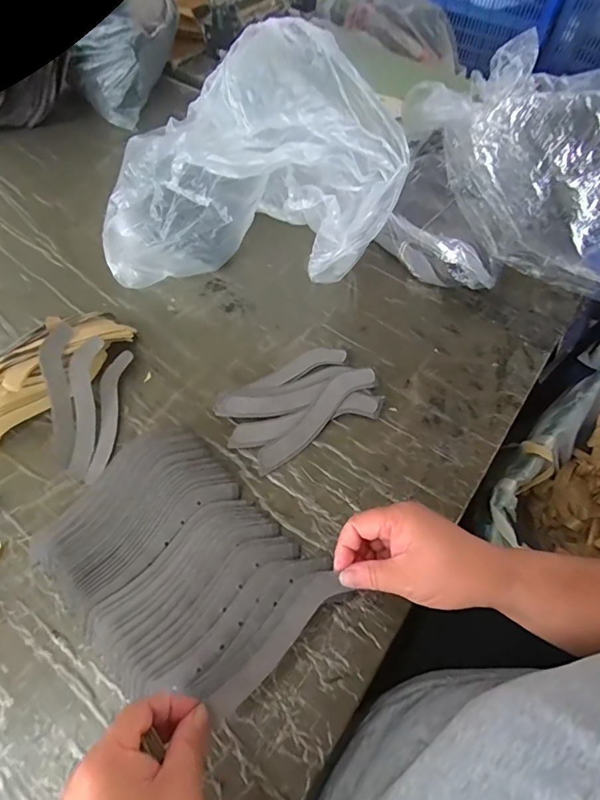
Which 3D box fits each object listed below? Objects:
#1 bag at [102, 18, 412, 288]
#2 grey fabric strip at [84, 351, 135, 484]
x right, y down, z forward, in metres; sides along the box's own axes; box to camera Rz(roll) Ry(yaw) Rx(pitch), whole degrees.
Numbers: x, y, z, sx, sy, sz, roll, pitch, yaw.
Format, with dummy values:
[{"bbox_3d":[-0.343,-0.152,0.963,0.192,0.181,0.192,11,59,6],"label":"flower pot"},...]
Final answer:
[{"bbox_3d":[-0.074,-0.286,0.535,0.339,0.209,0.250,-1,59,-1],"label":"bag"},{"bbox_3d":[-0.202,0.012,0.466,0.028,0.012,0.145,2,59,1],"label":"grey fabric strip"}]

